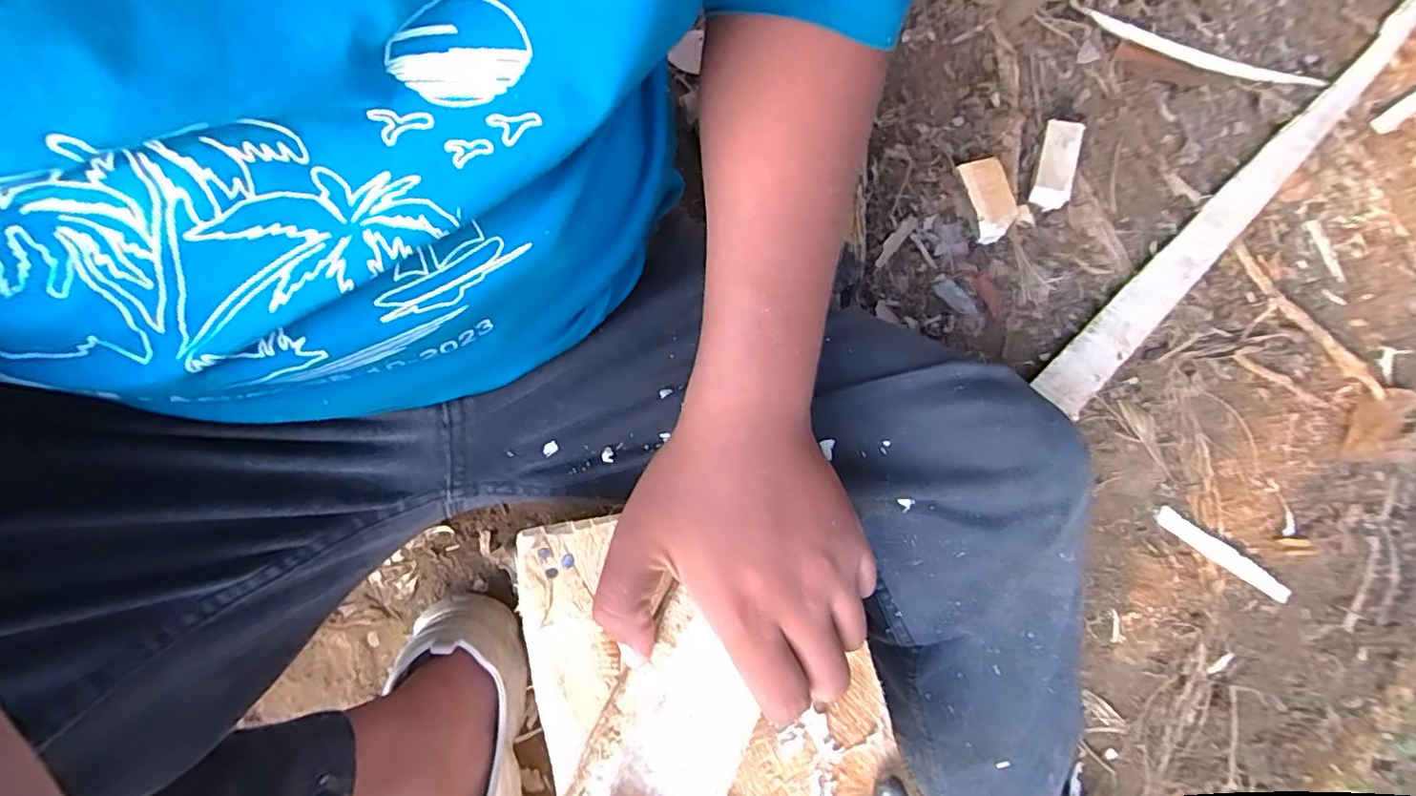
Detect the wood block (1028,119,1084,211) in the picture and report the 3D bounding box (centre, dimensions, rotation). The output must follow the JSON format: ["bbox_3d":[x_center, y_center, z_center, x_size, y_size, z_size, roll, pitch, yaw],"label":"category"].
[{"bbox_3d":[0.385,-0.259,0.657,0.037,0.025,0.092,13,91,2],"label":"wood block"}]

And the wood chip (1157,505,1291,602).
[{"bbox_3d":[0.571,0.175,0.659,0.198,0.009,0.027,31,68,-8],"label":"wood chip"}]

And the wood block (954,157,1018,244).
[{"bbox_3d":[0.297,-0.212,0.634,0.042,0.022,0.086,-15,88,-9],"label":"wood block"}]

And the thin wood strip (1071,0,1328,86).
[{"bbox_3d":[0.674,-0.456,0.798,0.516,0.026,0.025,-4,67,-25],"label":"thin wood strip"}]

